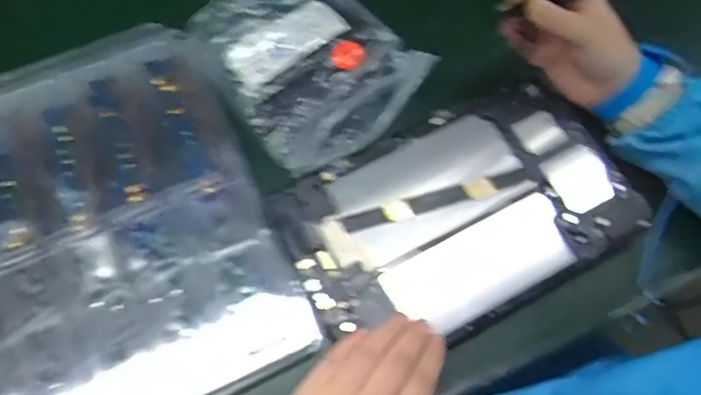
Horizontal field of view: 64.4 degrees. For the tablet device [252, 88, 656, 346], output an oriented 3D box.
[{"bbox_3d":[0.078,0.010,0.397,0.240,0.014,0.143,-26,71,-9],"label":"tablet device"}]

